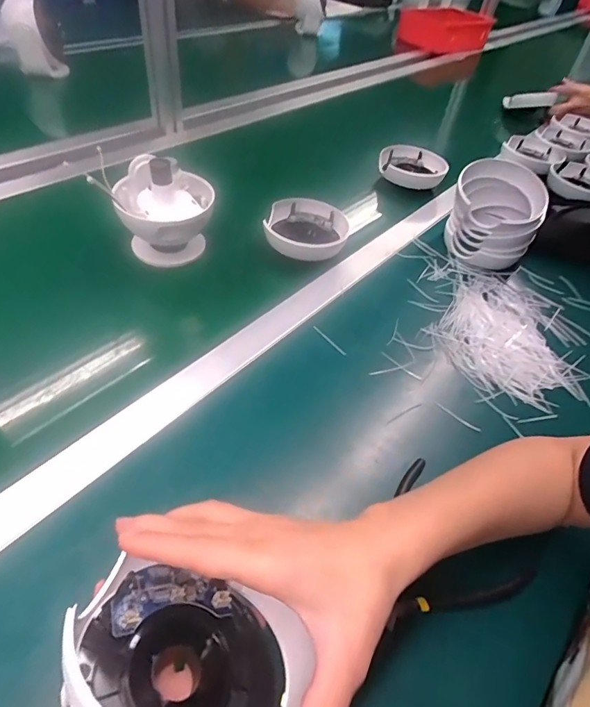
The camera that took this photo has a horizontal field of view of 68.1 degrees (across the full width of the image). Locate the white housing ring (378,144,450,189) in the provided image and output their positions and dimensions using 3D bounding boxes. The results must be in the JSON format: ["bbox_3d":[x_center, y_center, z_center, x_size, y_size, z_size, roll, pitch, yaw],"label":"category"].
[{"bbox_3d":[0.211,-0.336,0.785,0.113,0.033,0.117,10,47,-1],"label":"white housing ring"}]

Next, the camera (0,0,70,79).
[{"bbox_3d":[-0.534,-0.652,0.898,0.099,0.130,0.068,-18,53,-25],"label":"camera"}]

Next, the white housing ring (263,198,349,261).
[{"bbox_3d":[0.016,-0.167,0.613,0.109,0.048,0.115,5,47,-5],"label":"white housing ring"}]

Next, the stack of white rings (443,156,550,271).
[{"bbox_3d":[0.287,-0.199,0.628,0.116,0.121,0.115,26,49,14],"label":"stack of white rings"}]

